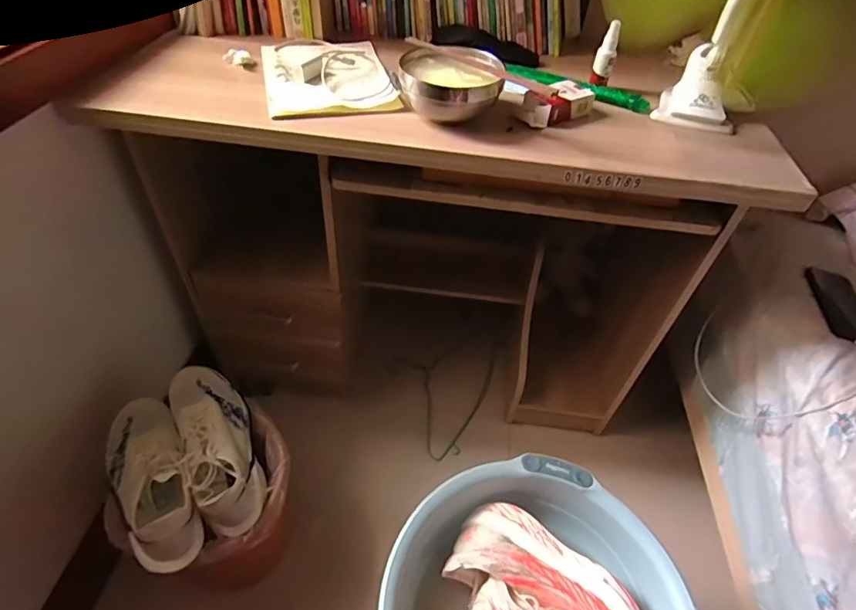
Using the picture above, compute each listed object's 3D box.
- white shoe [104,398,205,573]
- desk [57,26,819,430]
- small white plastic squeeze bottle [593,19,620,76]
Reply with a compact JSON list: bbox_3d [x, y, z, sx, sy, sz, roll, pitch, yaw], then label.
[{"bbox_3d":[-0.427,0.263,0.729,0.107,0.095,0.270,-23,52,-25],"label":"white shoe"},{"bbox_3d":[0.029,-0.120,1.066,1.062,0.744,0.494,7,46,2],"label":"desk"},{"bbox_3d":[0.289,-0.412,0.764,0.029,0.077,0.026,18,47,12],"label":"small white plastic squeeze bottle"}]

